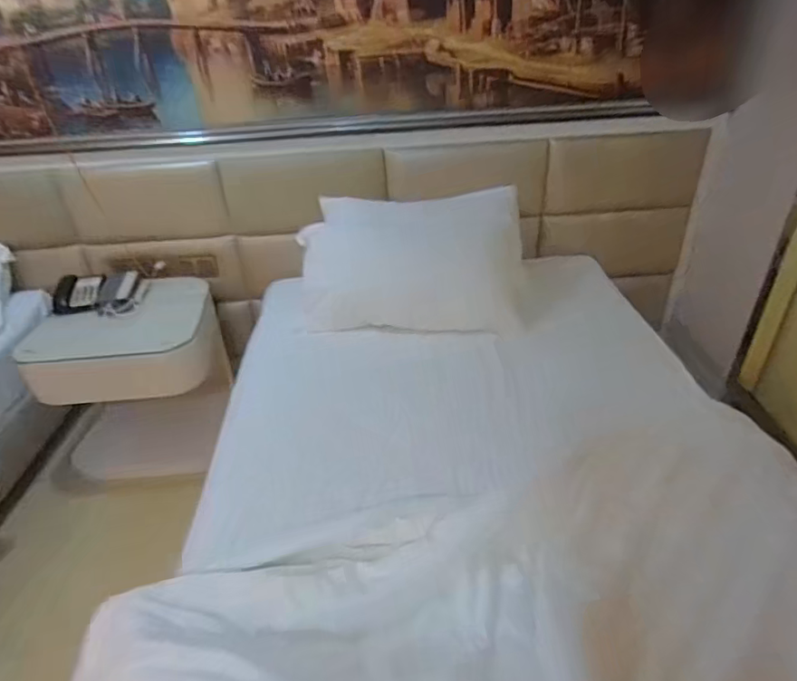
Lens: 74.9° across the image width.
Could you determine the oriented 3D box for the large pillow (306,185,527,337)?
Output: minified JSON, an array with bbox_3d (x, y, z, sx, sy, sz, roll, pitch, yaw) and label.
[{"bbox_3d":[0.048,-0.259,1.788,0.726,0.464,0.180,-1,9,10],"label":"large pillow"}]

